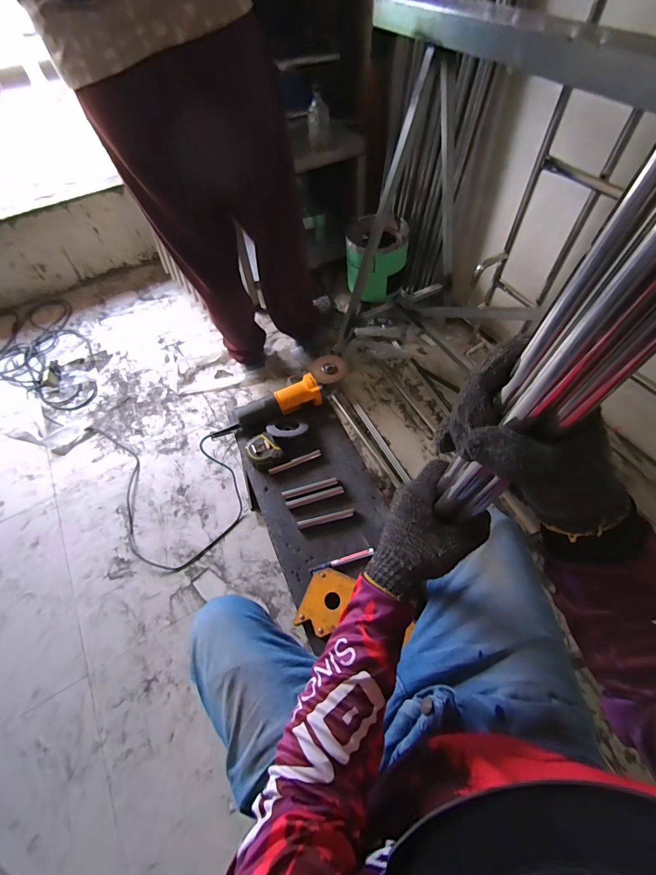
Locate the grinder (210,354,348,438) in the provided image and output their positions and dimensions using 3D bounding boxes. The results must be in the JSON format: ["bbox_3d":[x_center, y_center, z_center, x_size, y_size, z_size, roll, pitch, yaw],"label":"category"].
[{"bbox_3d":[-0.104,-0.093,0.861,0.335,0.080,0.080,-29,64,0],"label":"grinder"}]

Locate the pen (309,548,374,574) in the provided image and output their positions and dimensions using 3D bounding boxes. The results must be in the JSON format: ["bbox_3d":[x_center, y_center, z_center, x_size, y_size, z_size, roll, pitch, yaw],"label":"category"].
[{"bbox_3d":[0.028,0.241,0.688,0.128,0.019,0.017,-15,59,-7],"label":"pen"}]

